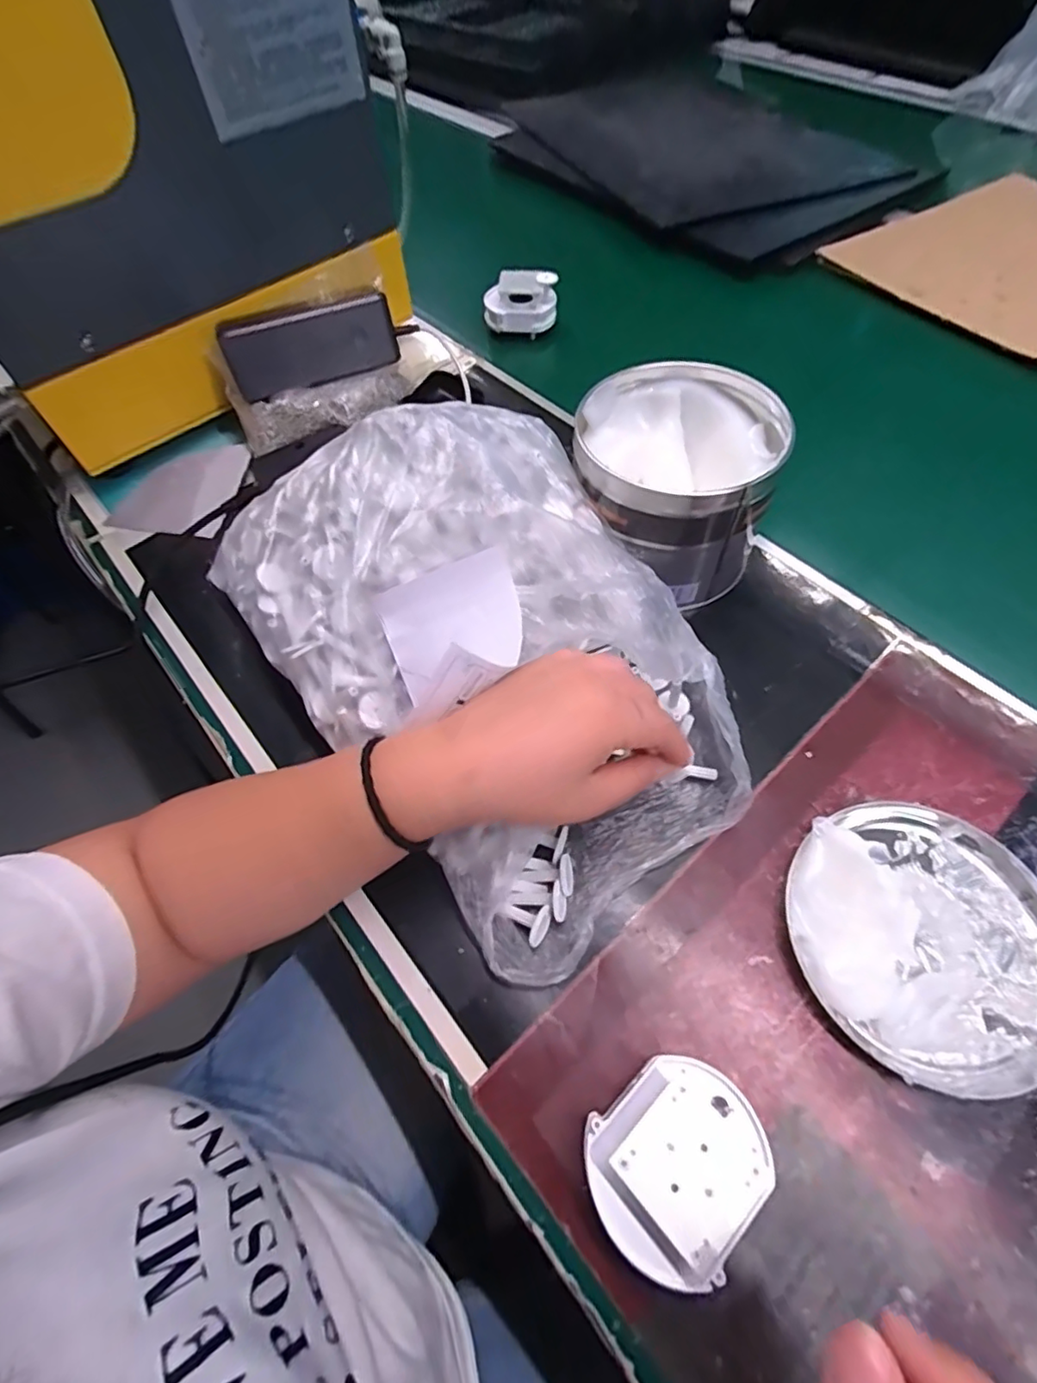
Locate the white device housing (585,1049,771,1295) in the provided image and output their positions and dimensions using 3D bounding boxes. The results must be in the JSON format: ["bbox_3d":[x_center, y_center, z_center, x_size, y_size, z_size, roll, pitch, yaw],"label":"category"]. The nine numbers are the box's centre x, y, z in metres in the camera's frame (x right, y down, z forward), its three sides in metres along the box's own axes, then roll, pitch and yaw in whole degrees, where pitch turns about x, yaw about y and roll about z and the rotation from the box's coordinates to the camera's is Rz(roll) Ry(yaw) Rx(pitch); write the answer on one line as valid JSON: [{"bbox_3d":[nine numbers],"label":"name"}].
[{"bbox_3d":[0.063,0.188,0.233,0.068,0.044,0.059,-32,64,-16],"label":"white device housing"}]

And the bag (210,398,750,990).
[{"bbox_3d":[-0.017,-0.031,0.324,0.196,0.117,0.292,-35,64,-17],"label":"bag"}]

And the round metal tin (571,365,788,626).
[{"bbox_3d":[0.099,-0.135,0.392,0.125,0.096,0.126,14,61,10],"label":"round metal tin"}]

